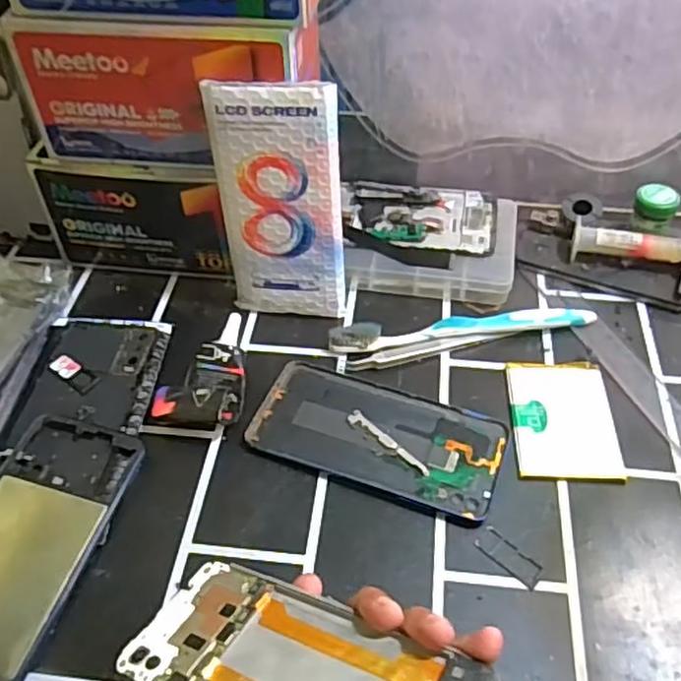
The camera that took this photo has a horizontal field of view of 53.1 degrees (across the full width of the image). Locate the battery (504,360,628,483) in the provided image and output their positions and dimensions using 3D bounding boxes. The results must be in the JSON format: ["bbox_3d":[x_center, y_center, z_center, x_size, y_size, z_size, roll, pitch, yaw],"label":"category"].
[{"bbox_3d":[0.140,0.048,0.430,0.061,0.004,0.090,1,50,3],"label":"battery"}]

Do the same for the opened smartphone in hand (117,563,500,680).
[{"bbox_3d":[-0.017,0.135,0.278,0.149,0.007,0.066,9,33,32],"label":"opened smartphone in hand"}]

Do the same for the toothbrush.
[{"bbox_3d":[0.086,-0.010,0.480,0.187,0.013,0.016,-6,50,-4],"label":"toothbrush"}]

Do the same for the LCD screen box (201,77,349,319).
[{"bbox_3d":[-0.039,-0.085,0.449,0.080,0.165,0.010,3,38,7],"label":"LCD screen box"}]

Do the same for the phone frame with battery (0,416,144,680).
[{"bbox_3d":[-0.175,0.115,0.373,0.074,0.013,0.160,13,51,12],"label":"phone frame with battery"}]

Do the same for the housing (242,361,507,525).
[{"bbox_3d":[0.023,0.058,0.424,0.154,0.004,0.075,17,52,15],"label":"housing"}]

